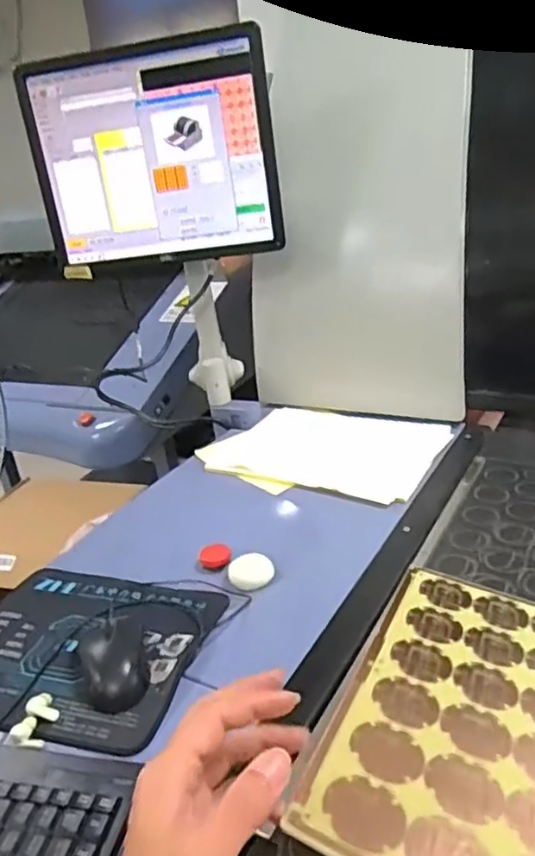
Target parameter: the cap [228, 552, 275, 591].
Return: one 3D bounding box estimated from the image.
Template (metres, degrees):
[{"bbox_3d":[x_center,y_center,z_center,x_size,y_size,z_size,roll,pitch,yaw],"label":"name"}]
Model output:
[{"bbox_3d":[-0.019,0.166,0.731,0.052,0.014,0.058,-7,23,-1],"label":"cap"}]

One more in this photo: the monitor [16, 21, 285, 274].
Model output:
[{"bbox_3d":[-0.175,-0.408,0.958,0.366,0.299,0.039,-3,23,9],"label":"monitor"}]

